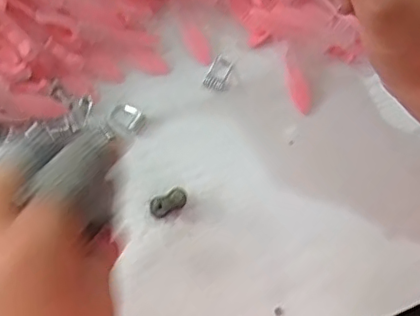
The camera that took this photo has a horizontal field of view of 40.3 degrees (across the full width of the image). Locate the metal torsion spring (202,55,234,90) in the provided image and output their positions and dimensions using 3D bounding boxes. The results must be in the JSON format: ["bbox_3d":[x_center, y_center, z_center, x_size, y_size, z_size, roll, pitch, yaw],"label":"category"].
[{"bbox_3d":[0.007,-0.057,0.379,0.013,0.008,0.025,30,72,8],"label":"metal torsion spring"}]

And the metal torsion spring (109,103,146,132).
[{"bbox_3d":[-0.054,-0.027,0.370,0.022,0.006,0.016,31,72,8],"label":"metal torsion spring"}]

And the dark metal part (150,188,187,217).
[{"bbox_3d":[-0.025,0.027,0.346,0.023,0.013,0.010,-23,73,-11],"label":"dark metal part"}]

